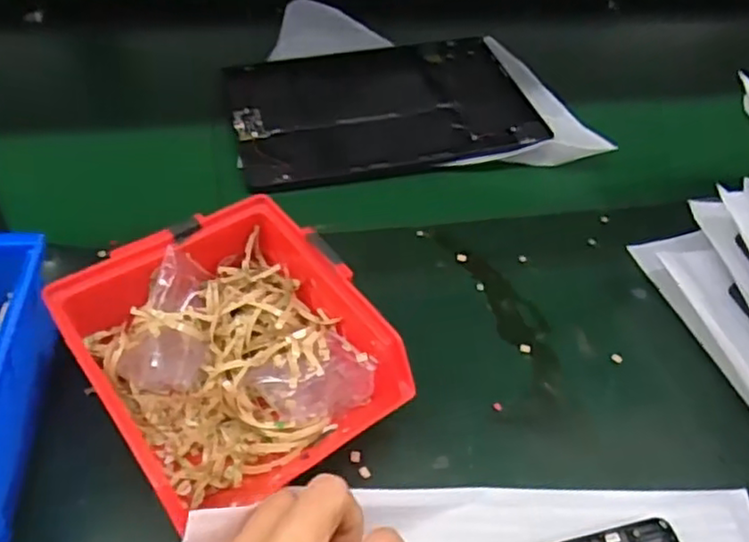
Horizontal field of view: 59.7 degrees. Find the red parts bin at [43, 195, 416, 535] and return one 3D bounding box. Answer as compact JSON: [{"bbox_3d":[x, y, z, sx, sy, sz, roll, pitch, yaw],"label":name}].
[{"bbox_3d":[-0.069,0.046,0.318,0.125,0.068,0.134,-27,57,-27],"label":"red parts bin"}]

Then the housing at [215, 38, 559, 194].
[{"bbox_3d":[0.006,-0.135,0.522,0.232,0.012,0.155,-10,51,-16],"label":"housing"}]

